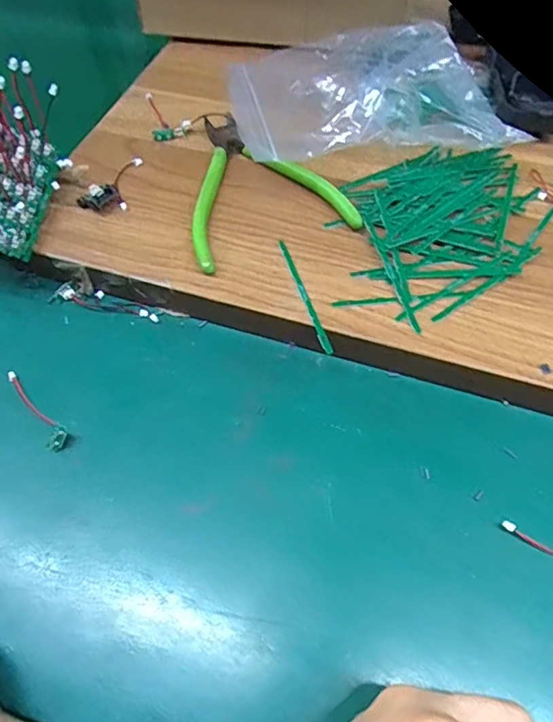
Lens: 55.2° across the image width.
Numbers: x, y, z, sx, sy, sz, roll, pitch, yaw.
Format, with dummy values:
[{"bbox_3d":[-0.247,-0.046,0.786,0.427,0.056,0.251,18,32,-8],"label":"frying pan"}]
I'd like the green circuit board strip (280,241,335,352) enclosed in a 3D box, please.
[{"bbox_3d":[0.016,-0.039,0.310,0.004,0.006,0.086,-15,58,-8],"label":"green circuit board strip"}]

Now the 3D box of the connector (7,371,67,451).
[{"bbox_3d":[-0.140,0.027,0.305,0.013,0.013,0.064,-40,65,-21],"label":"connector"}]

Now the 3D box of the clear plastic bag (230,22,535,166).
[{"bbox_3d":[0.065,-0.198,0.362,0.191,0.046,0.122,-14,58,-8],"label":"clear plastic bag"}]

